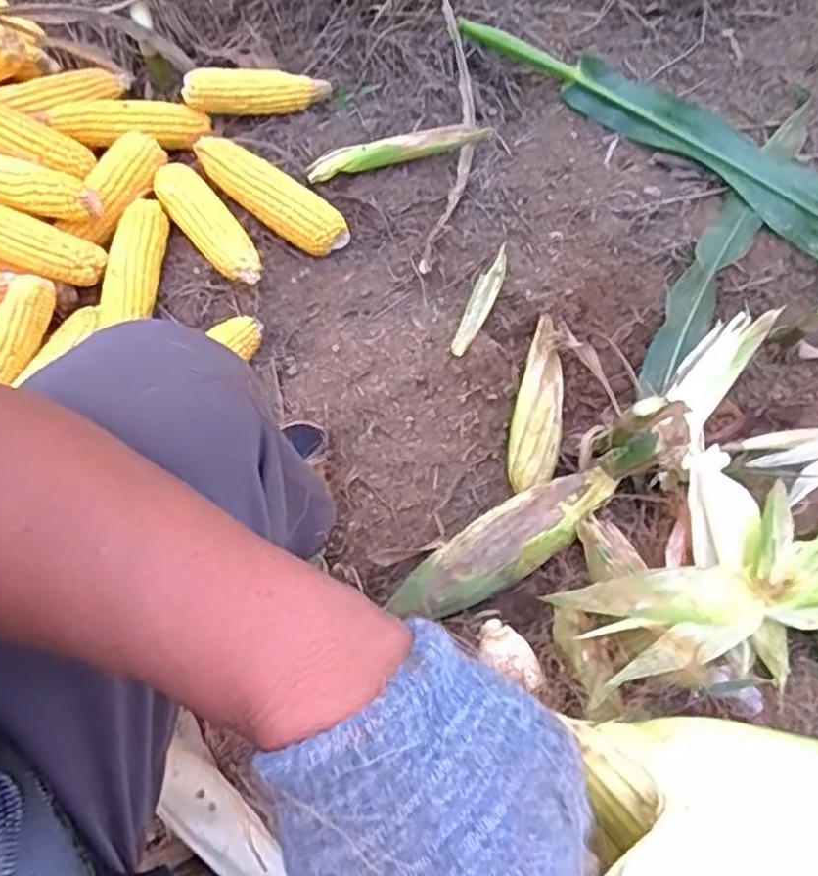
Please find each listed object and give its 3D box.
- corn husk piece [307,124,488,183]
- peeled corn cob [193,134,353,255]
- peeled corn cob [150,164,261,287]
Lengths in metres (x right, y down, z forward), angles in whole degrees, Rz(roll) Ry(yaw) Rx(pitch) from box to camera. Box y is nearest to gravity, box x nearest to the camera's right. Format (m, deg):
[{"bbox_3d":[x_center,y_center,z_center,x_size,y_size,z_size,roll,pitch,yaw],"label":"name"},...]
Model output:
[{"bbox_3d":[-0.013,-0.355,0.882,0.225,0.032,0.029,-11,67,-3],"label":"corn husk piece"},{"bbox_3d":[-0.168,-0.297,0.864,0.204,0.056,0.068,36,74,14],"label":"peeled corn cob"},{"bbox_3d":[-0.233,-0.250,0.847,0.060,0.052,0.175,-39,73,-12],"label":"peeled corn cob"}]

